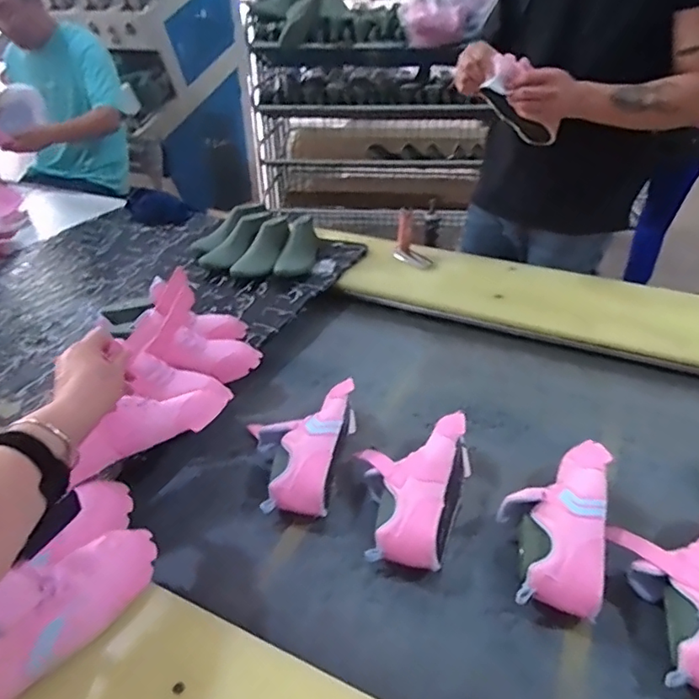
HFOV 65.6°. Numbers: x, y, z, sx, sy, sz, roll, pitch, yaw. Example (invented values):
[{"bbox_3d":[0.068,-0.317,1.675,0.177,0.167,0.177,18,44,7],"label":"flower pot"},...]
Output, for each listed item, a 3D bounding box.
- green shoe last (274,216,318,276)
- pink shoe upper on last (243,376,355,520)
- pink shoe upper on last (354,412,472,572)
[{"bbox_3d":[-0.113,-0.241,1.270,0.065,0.077,0.190,7,36,10],"label":"green shoe last"},{"bbox_3d":[-0.077,0.141,0.806,0.157,0.081,0.226,2,36,4],"label":"pink shoe upper on last"},{"bbox_3d":[0.081,0.181,0.749,0.160,0.082,0.247,8,37,12],"label":"pink shoe upper on last"}]

